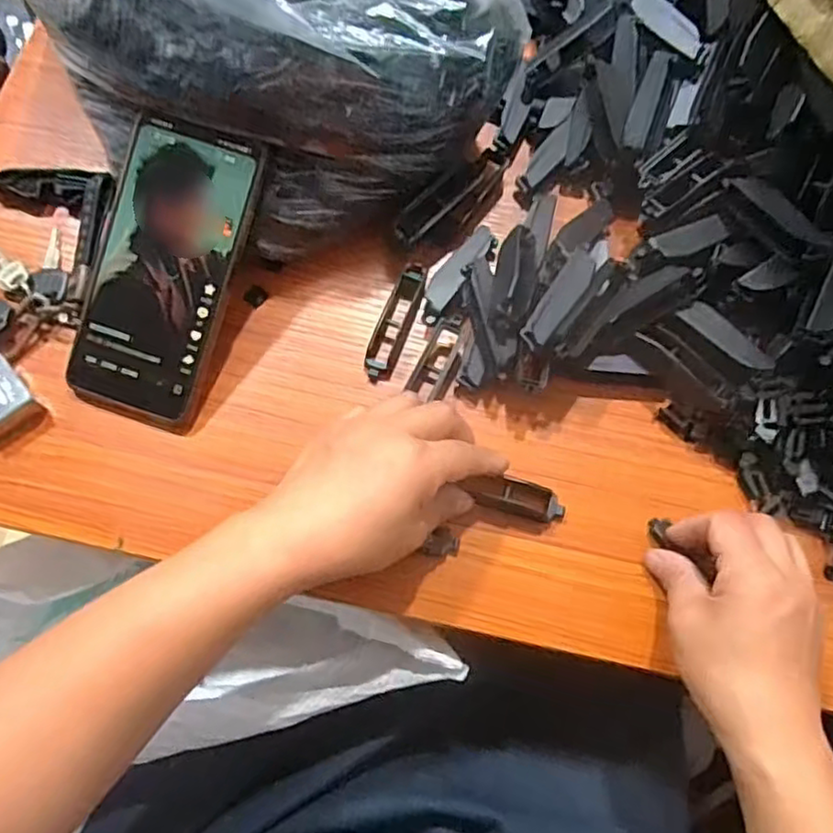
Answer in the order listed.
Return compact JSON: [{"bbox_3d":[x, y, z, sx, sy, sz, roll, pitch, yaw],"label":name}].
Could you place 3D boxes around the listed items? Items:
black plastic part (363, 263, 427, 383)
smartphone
[{"bbox_3d":[-0.012,-0.058,0.415,0.018,0.018,0.073,21,73,4],"label":"black plastic part"},{"bbox_3d":[-0.144,-0.081,0.385,0.081,0.014,0.167,17,94,3],"label":"smartphone"}]

